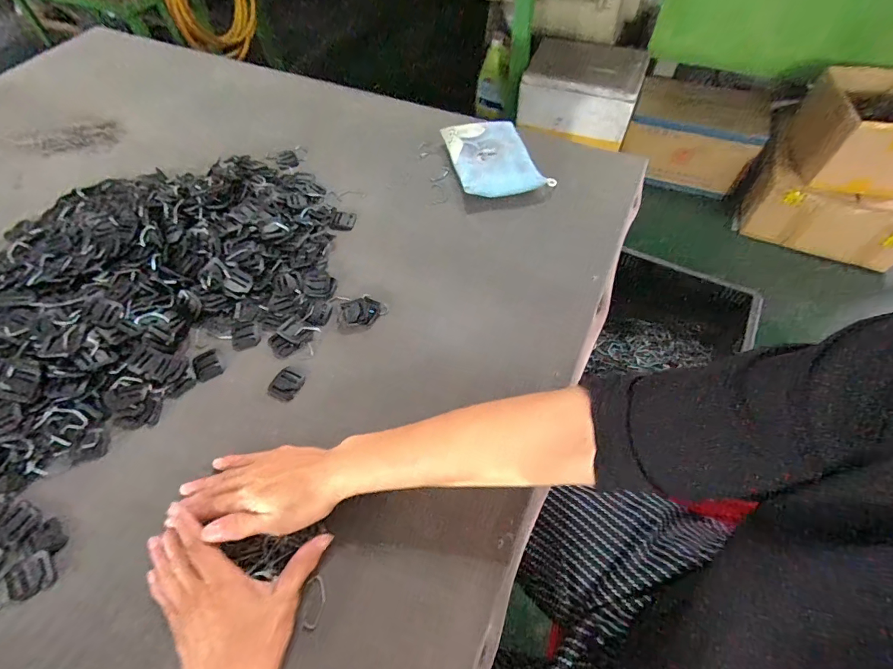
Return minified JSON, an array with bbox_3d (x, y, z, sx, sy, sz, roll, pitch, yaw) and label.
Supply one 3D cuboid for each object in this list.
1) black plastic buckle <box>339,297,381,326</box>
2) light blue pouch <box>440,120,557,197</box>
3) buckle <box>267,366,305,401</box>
[{"bbox_3d":[-0.100,-0.027,0.501,0.042,0.013,0.033,-7,58,-3],"label":"black plastic buckle"},{"bbox_3d":[0.072,-0.268,0.632,0.123,0.026,0.155,-11,58,-6],"label":"light blue pouch"},{"bbox_3d":[-0.171,0.053,0.456,0.030,0.006,0.036,18,60,13],"label":"buckle"}]

